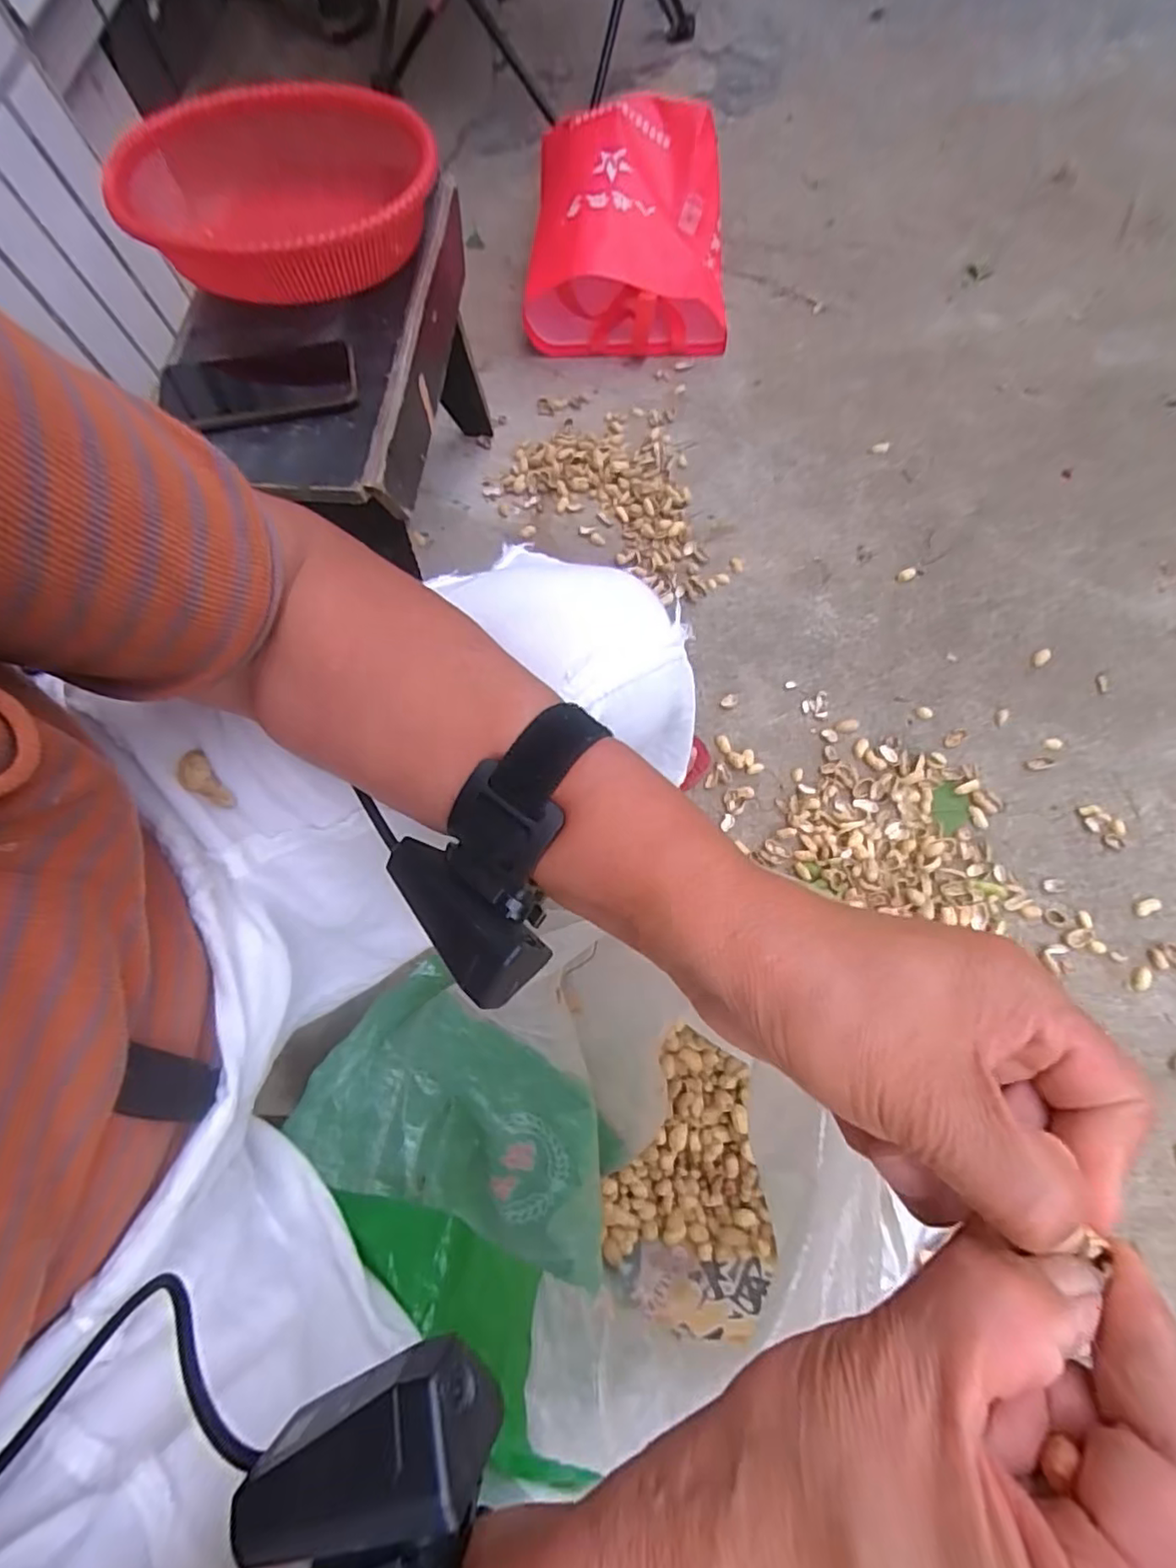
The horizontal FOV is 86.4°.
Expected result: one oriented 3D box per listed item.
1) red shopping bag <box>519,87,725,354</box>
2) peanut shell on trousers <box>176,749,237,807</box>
[{"bbox_3d":[0.078,-0.917,1.023,0.315,0.151,0.438,4,72,8],"label":"red shopping bag"},{"bbox_3d":[-0.177,0.000,0.290,0.015,0.009,0.030,-42,98,-13],"label":"peanut shell on trousers"}]

